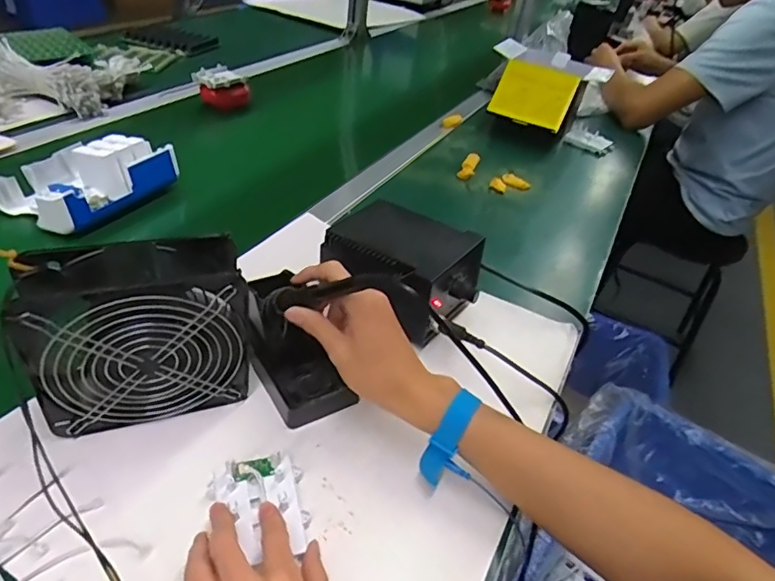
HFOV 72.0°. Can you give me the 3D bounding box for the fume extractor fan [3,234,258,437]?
[{"bbox_3d":[-0.191,0.039,0.420,0.155,0.151,0.060,-9,43,-24],"label":"fume extractor fan"}]

